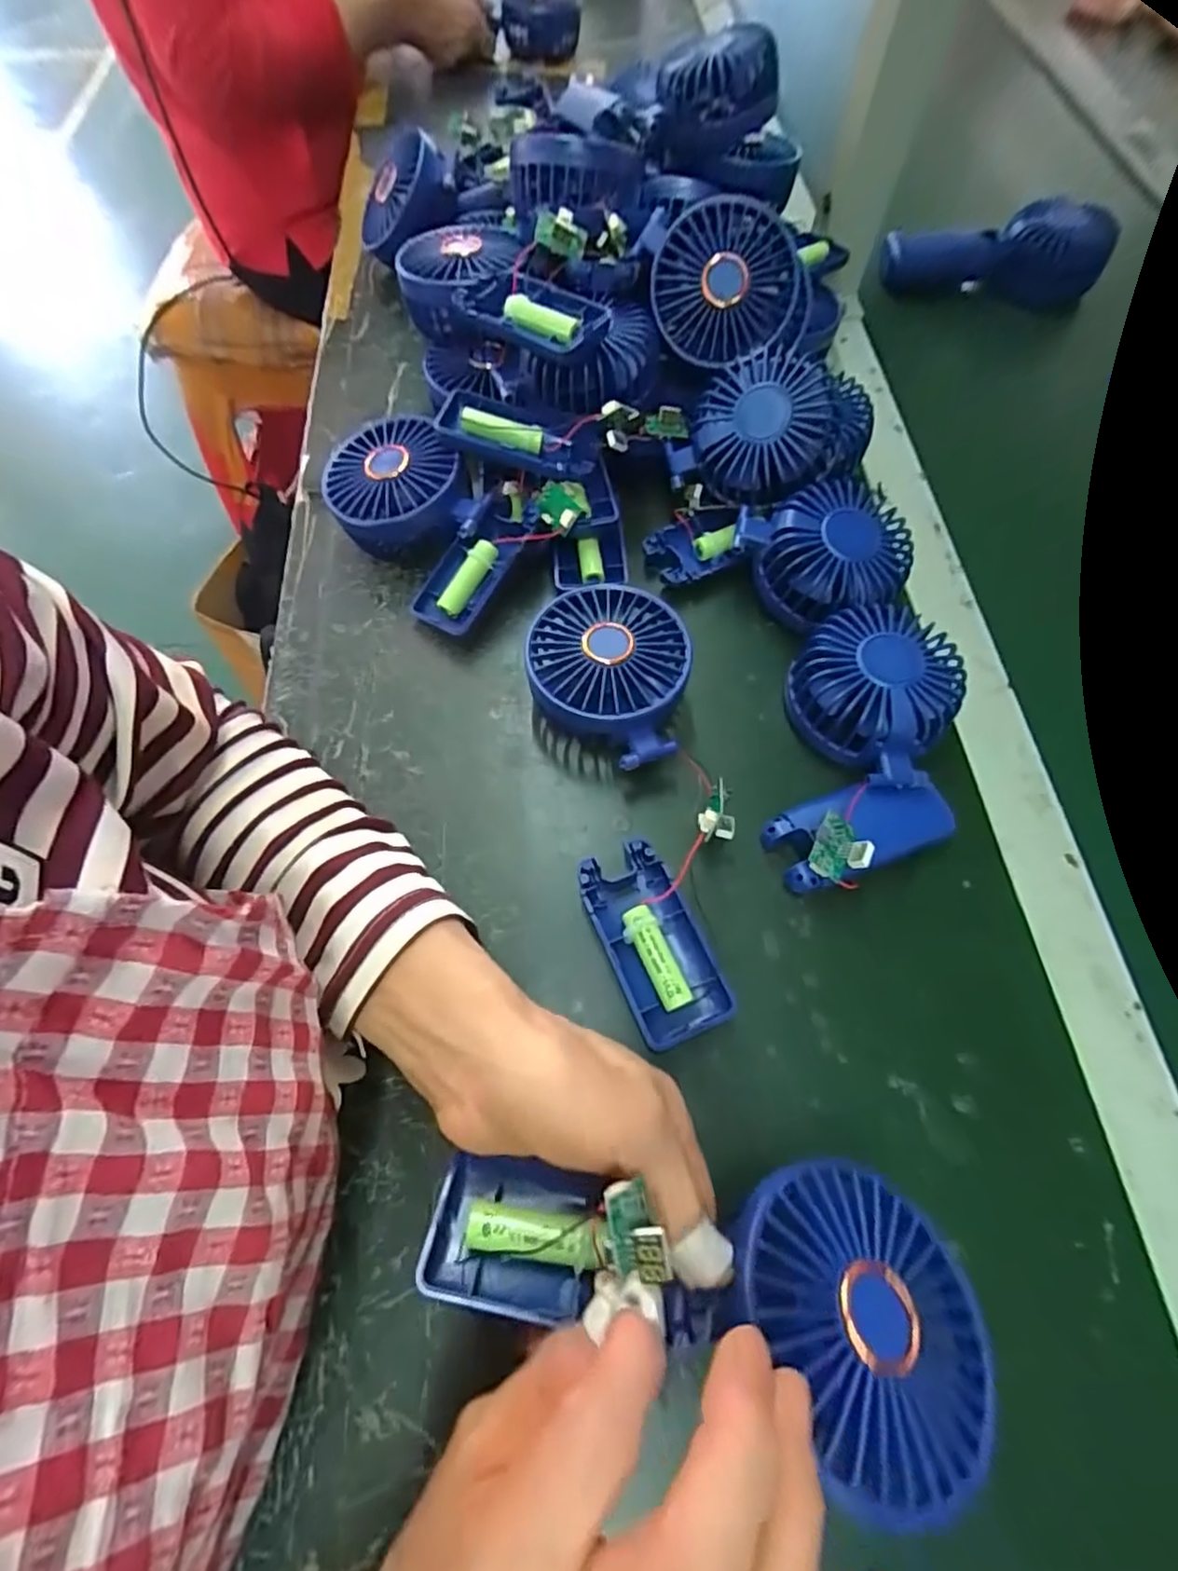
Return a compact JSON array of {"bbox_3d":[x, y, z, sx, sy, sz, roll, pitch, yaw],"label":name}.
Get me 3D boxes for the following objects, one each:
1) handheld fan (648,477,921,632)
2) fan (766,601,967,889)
[{"bbox_3d":[0.113,-0.145,0.389,0.151,0.046,0.077,12,65,24],"label":"handheld fan"},{"bbox_3d":[0.148,-0.019,0.336,0.091,0.046,0.156,12,66,5],"label":"fan"}]

